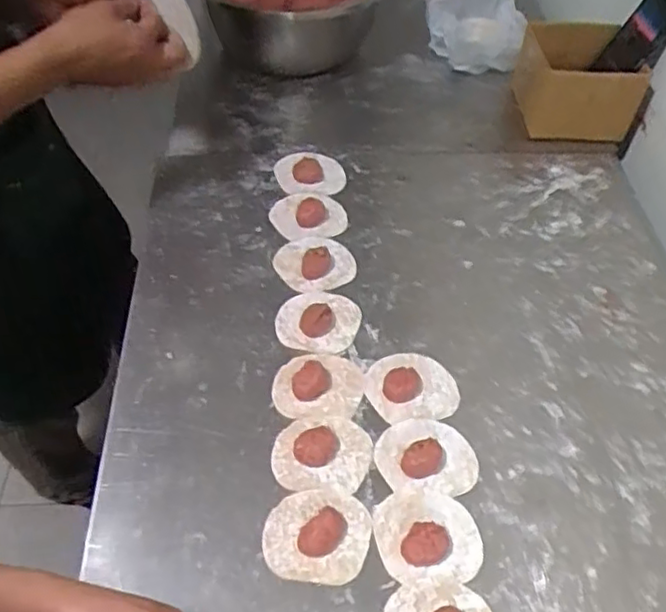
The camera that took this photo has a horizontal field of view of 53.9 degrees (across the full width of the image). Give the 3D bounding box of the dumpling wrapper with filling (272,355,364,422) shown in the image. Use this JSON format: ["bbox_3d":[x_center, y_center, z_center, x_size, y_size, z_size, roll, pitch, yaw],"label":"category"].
[{"bbox_3d":[-0.014,0.074,0.636,0.086,0.020,0.072,-4,52,-4],"label":"dumpling wrapper with filling"}]

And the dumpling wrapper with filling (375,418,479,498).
[{"bbox_3d":[0.085,0.128,0.588,0.088,0.022,0.073,5,52,3],"label":"dumpling wrapper with filling"}]

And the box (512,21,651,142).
[{"bbox_3d":[0.327,-0.305,0.899,0.129,0.116,0.143,-3,52,-3],"label":"box"}]

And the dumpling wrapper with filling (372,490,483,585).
[{"bbox_3d":[0.079,0.186,0.541,0.085,0.018,0.075,1,52,0],"label":"dumpling wrapper with filling"}]

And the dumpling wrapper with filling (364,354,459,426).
[{"bbox_3d":[0.076,0.076,0.637,0.085,0.015,0.071,-8,52,-7],"label":"dumpling wrapper with filling"}]

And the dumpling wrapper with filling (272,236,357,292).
[{"bbox_3d":[-0.018,-0.051,0.741,0.087,0.018,0.080,0,52,0],"label":"dumpling wrapper with filling"}]

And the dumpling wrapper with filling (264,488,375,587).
[{"bbox_3d":[-0.013,0.183,0.535,0.085,0.030,0.075,5,52,3],"label":"dumpling wrapper with filling"}]

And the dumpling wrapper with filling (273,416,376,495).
[{"bbox_3d":[-0.010,0.128,0.591,0.088,0.020,0.073,0,52,-1],"label":"dumpling wrapper with filling"}]

